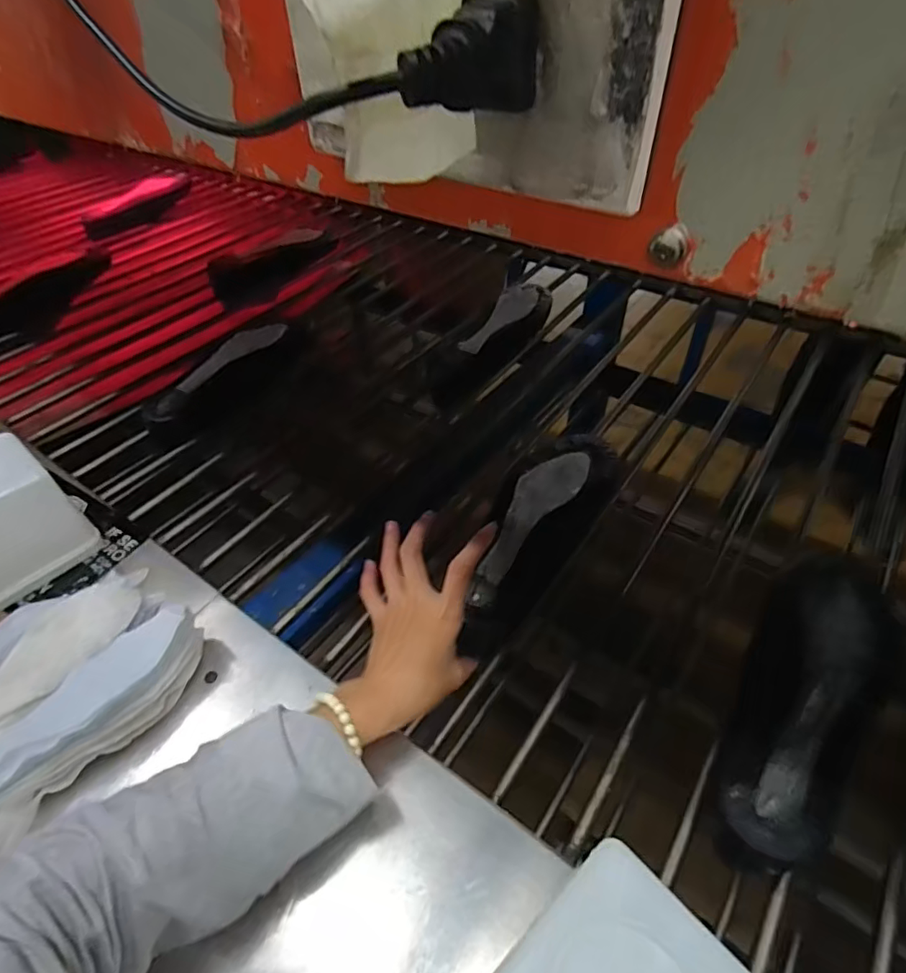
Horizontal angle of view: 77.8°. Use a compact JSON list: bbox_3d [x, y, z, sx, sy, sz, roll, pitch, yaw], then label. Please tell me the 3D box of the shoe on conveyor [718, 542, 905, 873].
[{"bbox_3d":[0.278,0.170,0.444,0.092,0.059,0.272,23,51,23],"label":"shoe on conveyor"}]

